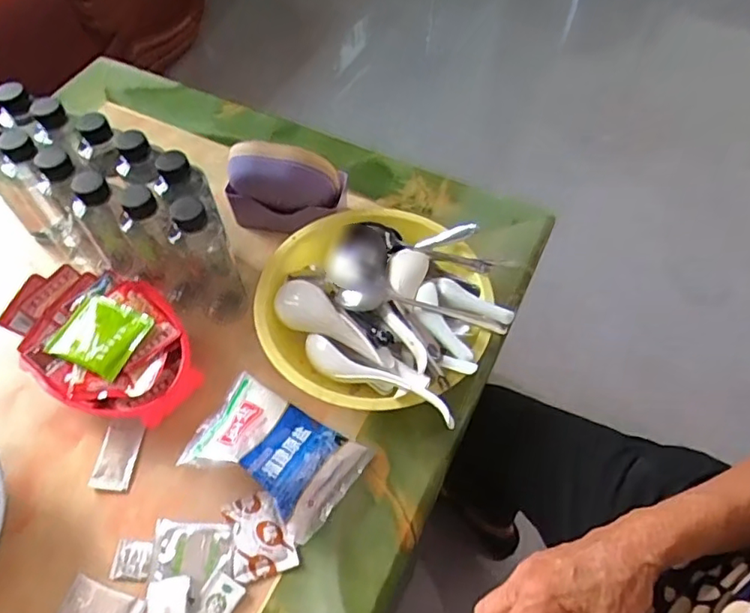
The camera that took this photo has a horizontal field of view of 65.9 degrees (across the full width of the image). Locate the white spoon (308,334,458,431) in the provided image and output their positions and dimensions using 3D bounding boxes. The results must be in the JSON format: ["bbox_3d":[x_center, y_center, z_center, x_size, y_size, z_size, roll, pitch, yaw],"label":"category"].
[{"bbox_3d":[-0.001,0.070,0.573,0.191,0.033,0.028,18,57,34],"label":"white spoon"}]

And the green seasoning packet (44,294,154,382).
[{"bbox_3d":[-0.291,0.028,0.613,0.081,0.013,0.078,22,60,12],"label":"green seasoning packet"}]

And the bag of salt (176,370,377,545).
[{"bbox_3d":[-0.098,0.143,0.572,0.163,0.043,0.111,30,46,9],"label":"bag of salt"}]

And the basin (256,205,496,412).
[{"bbox_3d":[-0.002,0.001,0.647,0.240,0.096,0.254,0,58,0],"label":"basin"}]

